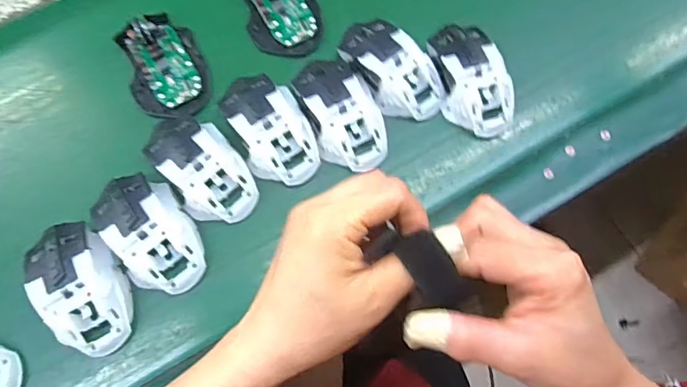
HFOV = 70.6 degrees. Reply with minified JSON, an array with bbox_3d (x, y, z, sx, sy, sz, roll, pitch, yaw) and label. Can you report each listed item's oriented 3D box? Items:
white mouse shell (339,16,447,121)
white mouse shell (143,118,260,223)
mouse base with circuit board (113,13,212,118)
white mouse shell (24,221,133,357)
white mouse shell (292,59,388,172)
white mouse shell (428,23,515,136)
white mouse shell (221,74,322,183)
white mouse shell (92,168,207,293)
[{"bbox_3d":[0.046,-0.120,0.460,0.060,0.033,0.113,-34,76,-9],"label":"white mouse shell"},{"bbox_3d":[-0.125,-0.024,0.430,0.064,0.034,0.110,-36,76,-10],"label":"white mouse shell"},{"bbox_3d":[-0.172,-0.123,0.468,0.072,0.028,0.111,-19,74,-5],"label":"mouse base with circuit board"},{"bbox_3d":[-0.218,0.077,0.400,0.067,0.038,0.116,-33,76,-9],"label":"white mouse shell"},{"bbox_3d":[-0.002,-0.078,0.447,0.064,0.032,0.117,-23,74,-6],"label":"white mouse shell"},{"bbox_3d":[0.122,-0.111,0.457,0.064,0.037,0.115,-13,73,-3],"label":"white mouse shell"},{"bbox_3d":[-0.066,-0.061,0.440,0.062,0.031,0.110,-27,75,-7],"label":"white mouse shell"},{"bbox_3d":[-0.165,0.033,0.414,0.066,0.039,0.110,-36,76,-10],"label":"white mouse shell"}]

